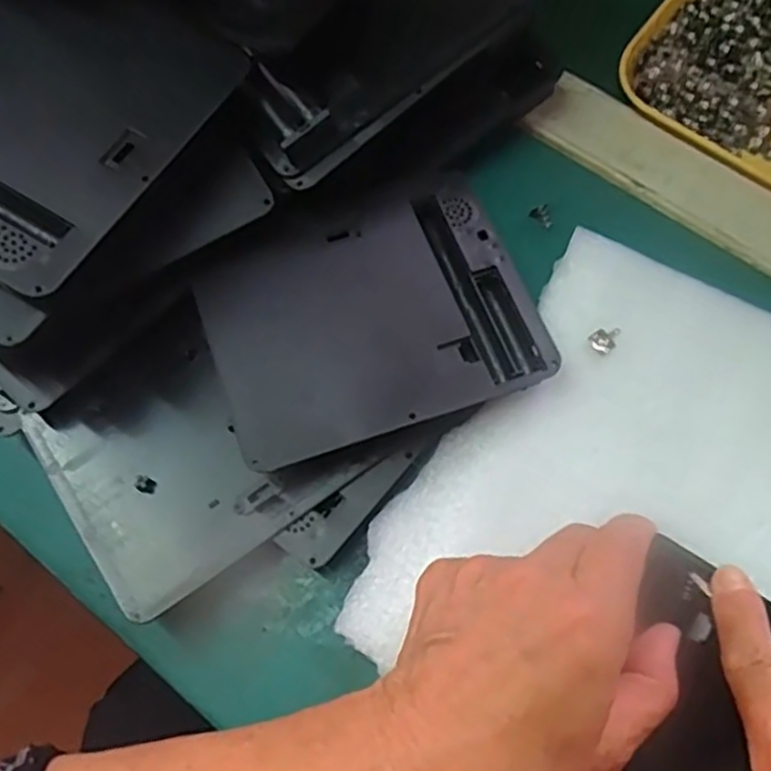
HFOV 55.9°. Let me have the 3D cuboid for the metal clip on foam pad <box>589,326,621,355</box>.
[{"bbox_3d":[0.096,-0.021,0.314,0.010,0.004,0.015,43,80,12],"label":"metal clip on foam pad"}]

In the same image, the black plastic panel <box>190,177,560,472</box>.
[{"bbox_3d":[-0.007,-0.033,0.306,0.133,0.012,0.108,-18,69,-10],"label":"black plastic panel"}]

